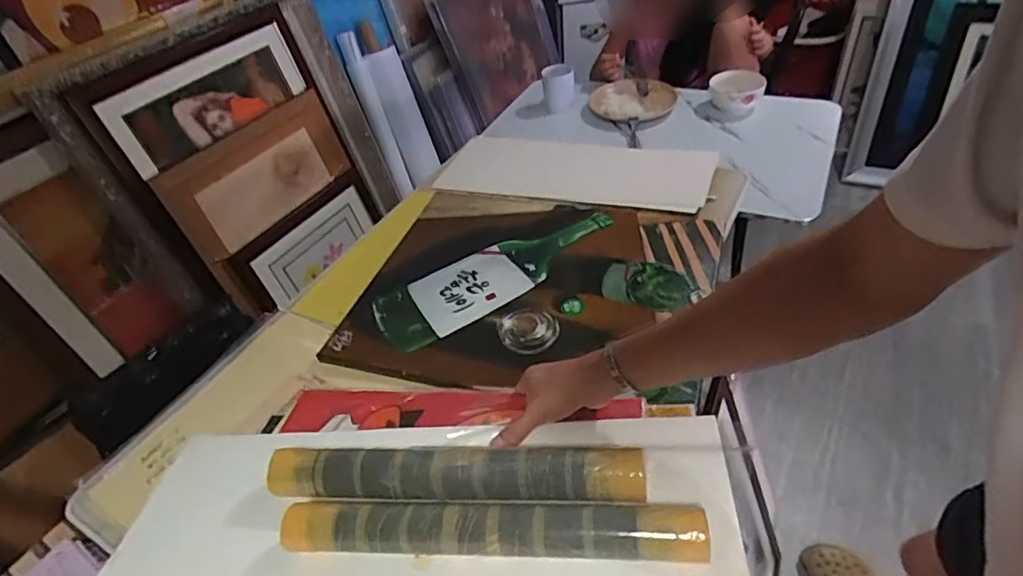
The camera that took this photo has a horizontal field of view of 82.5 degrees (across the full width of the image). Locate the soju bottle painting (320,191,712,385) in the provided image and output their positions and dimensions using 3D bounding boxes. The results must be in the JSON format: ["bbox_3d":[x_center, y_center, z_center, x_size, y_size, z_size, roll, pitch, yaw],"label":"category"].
[{"bbox_3d":[0.035,-0.017,0.877,0.492,0.040,0.423,10,44,14],"label":"soju bottle painting"}]

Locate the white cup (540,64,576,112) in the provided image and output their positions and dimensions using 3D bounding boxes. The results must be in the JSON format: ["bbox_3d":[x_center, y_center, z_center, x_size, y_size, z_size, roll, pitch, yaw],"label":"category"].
[{"bbox_3d":[0.123,-0.521,1.509,0.080,0.109,0.082,-2,43,2],"label":"white cup"}]

